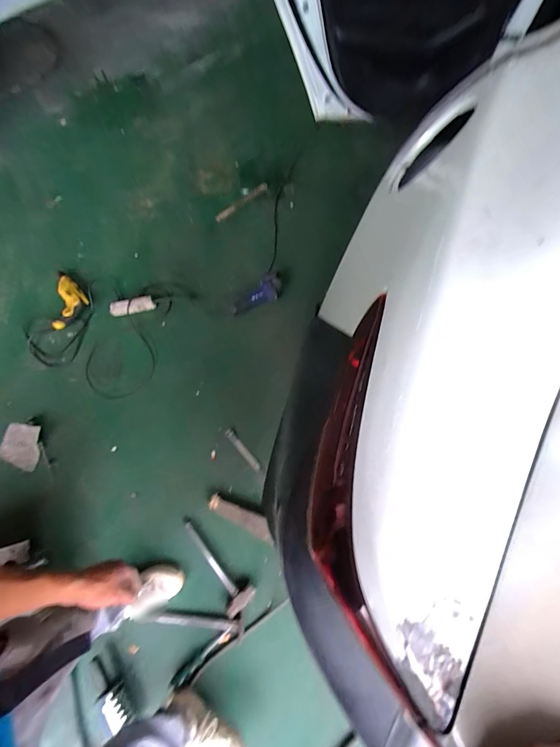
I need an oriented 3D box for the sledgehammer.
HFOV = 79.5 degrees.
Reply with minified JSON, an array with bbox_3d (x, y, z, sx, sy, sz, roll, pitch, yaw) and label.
[{"bbox_3d":[-0.214,0.642,1.151,0.106,0.035,0.334,-34,74,-13],"label":"sledgehammer"}]

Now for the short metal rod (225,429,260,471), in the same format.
[{"bbox_3d":[-0.141,0.288,1.271,0.029,0.017,0.187,-39,75,-15],"label":"short metal rod"}]

